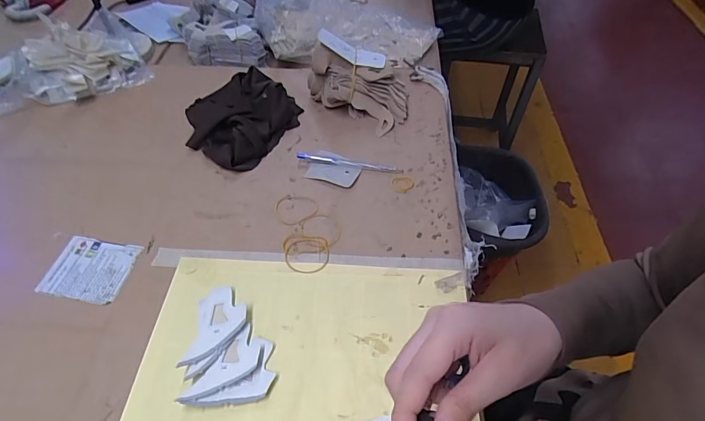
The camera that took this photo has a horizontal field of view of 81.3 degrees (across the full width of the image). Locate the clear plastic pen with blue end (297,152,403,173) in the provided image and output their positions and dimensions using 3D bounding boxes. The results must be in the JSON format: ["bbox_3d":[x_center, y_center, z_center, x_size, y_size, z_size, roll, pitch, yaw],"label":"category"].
[{"bbox_3d":[-0.005,-0.063,0.547,0.140,0.011,0.014,7,52,6],"label":"clear plastic pen with blue end"}]

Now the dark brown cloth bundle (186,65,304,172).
[{"bbox_3d":[-0.163,-0.138,0.593,0.139,0.038,0.163,26,56,19],"label":"dark brown cloth bundle"}]

